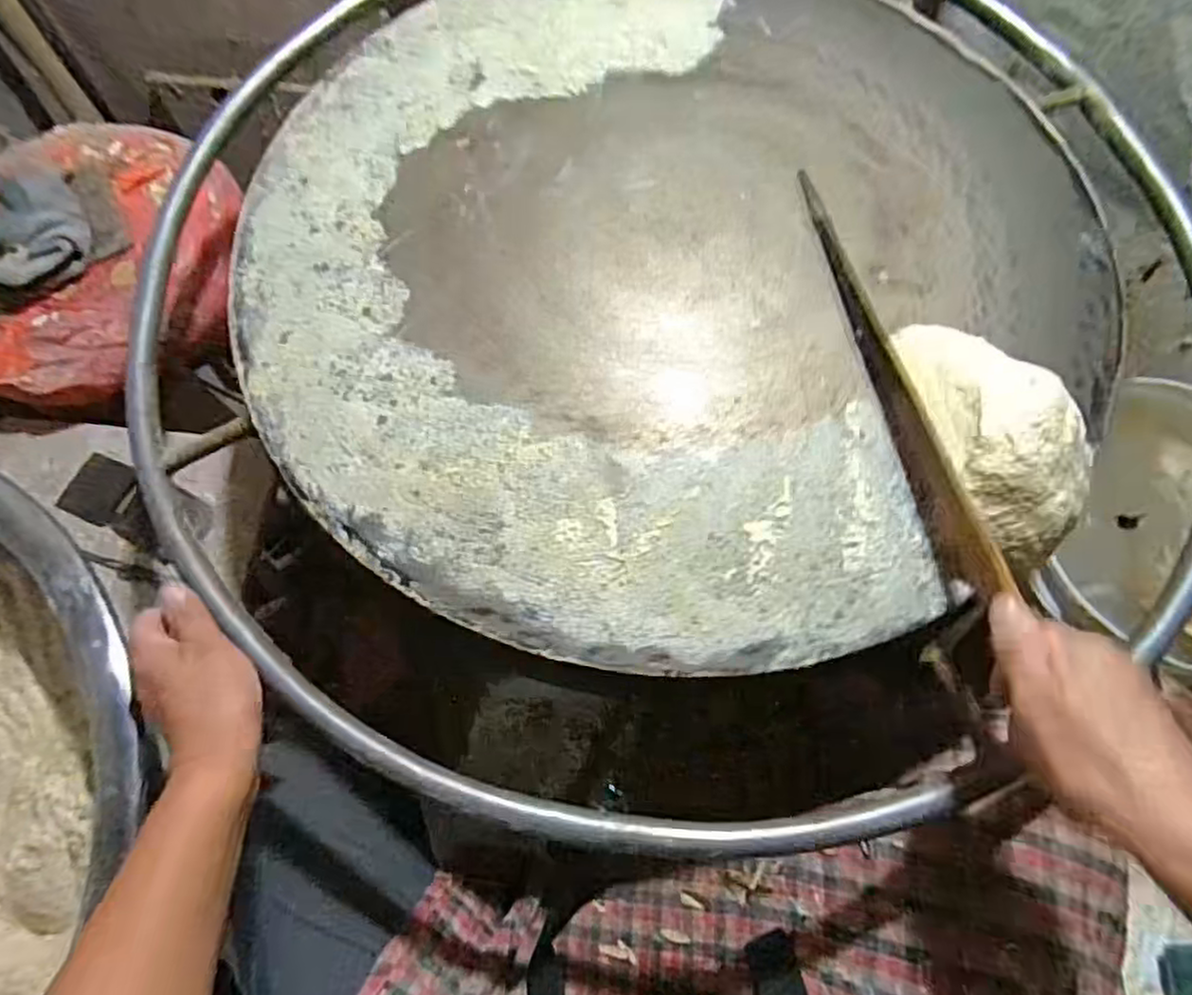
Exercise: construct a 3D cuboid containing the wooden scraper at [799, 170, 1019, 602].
[{"bbox_3d":[0.190,-0.091,0.441,0.012,0.052,0.322,-10,66,-3],"label":"wooden scraper"}]

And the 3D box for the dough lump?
[{"bbox_3d":[0.238,-0.040,0.408,0.073,0.062,0.165,-14,69,-4],"label":"dough lump"}]

